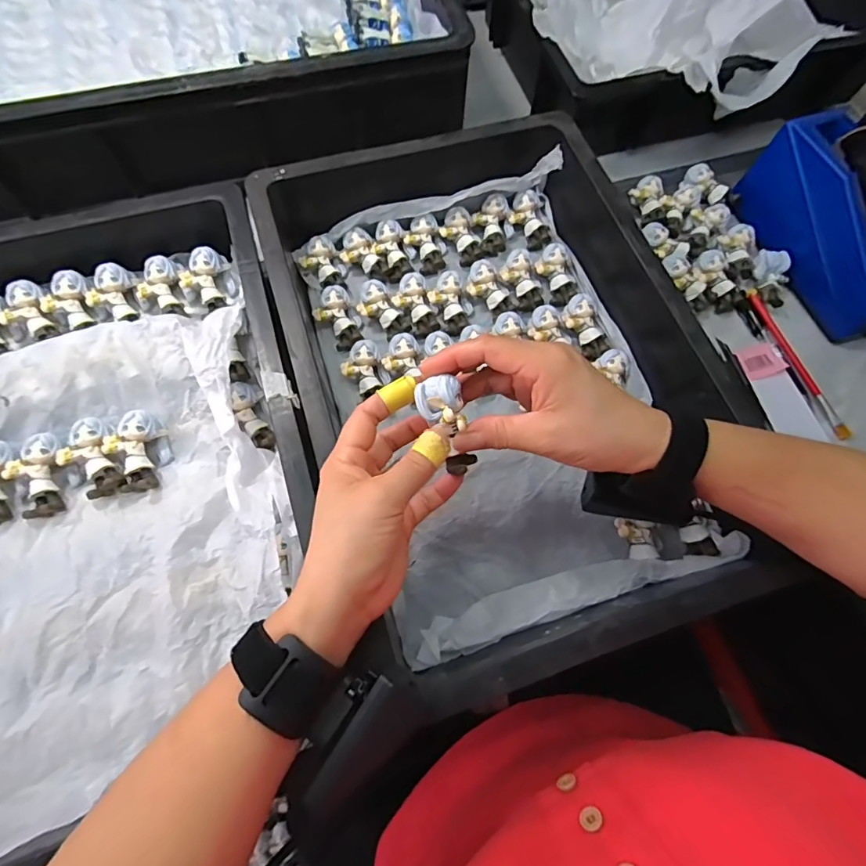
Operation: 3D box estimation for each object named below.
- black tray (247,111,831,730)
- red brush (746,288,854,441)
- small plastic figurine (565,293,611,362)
[{"bbox_3d":[0.049,-0.070,0.398,0.312,0.094,0.470,-16,71,-8],"label":"black tray"},{"bbox_3d":[0.348,-0.071,0.450,0.014,0.007,0.165,-15,70,-8],"label":"red brush"},{"bbox_3d":[0.142,-0.102,0.446,0.032,0.019,0.065,-11,70,-7],"label":"small plastic figurine"}]

